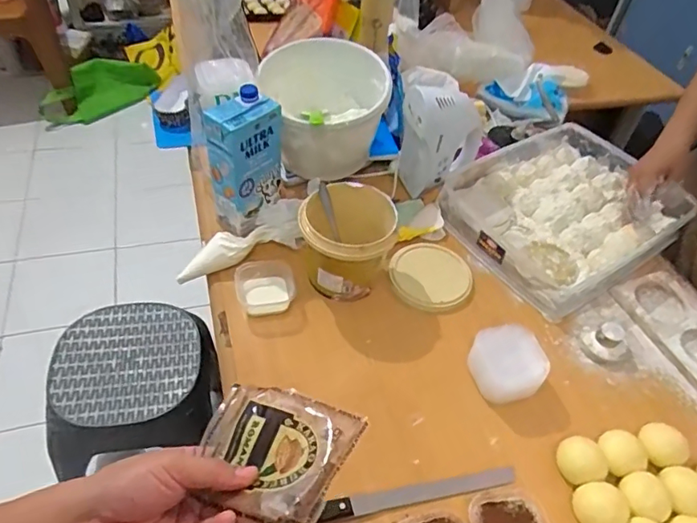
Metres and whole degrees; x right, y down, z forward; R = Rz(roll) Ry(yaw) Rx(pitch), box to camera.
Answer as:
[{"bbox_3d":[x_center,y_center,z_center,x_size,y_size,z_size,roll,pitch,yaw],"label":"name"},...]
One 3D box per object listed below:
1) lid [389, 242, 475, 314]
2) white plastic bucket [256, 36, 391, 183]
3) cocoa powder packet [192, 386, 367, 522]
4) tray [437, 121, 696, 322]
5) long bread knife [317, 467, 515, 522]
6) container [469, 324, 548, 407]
[{"bbox_3d":[0.123,0.020,0.779,0.118,0.015,0.123,3,47,-4],"label":"lid"},{"bbox_3d":[-0.041,-0.234,0.843,0.196,0.167,0.184,3,47,-4],"label":"white plastic bucket"},{"bbox_3d":[-0.054,0.130,0.356,0.109,0.012,0.090,7,46,29],"label":"cocoa powder packet"},{"bbox_3d":[0.364,-0.095,0.876,0.385,0.059,0.296,-28,56,-29],"label":"tray"},{"bbox_3d":[0.040,0.258,0.560,0.305,0.016,0.023,-6,48,-13],"label":"long bread knife"},{"bbox_3d":[0.199,0.129,0.654,0.075,0.059,0.082,-10,49,-15],"label":"container"}]

